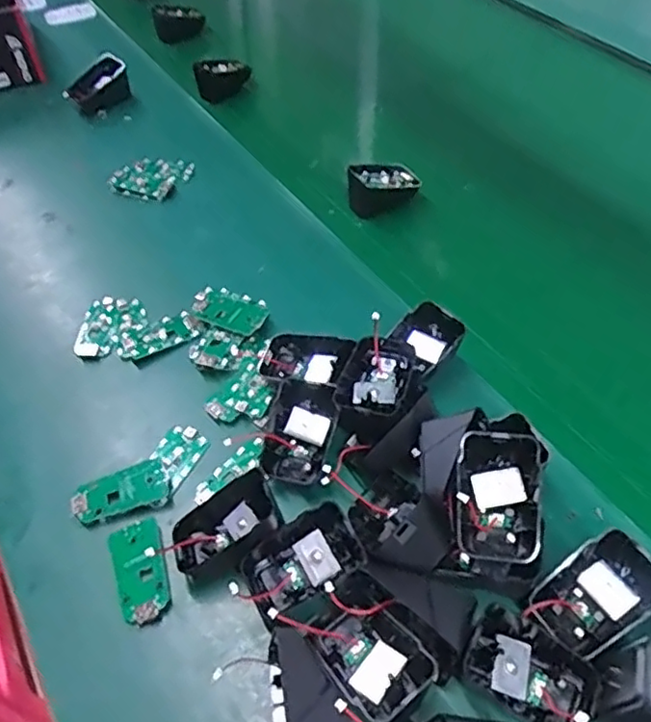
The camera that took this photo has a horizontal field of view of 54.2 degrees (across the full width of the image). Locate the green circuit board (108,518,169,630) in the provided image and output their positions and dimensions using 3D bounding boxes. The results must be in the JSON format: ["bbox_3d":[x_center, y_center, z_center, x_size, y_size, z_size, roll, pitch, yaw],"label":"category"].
[{"bbox_3d":[-0.114,0.129,0.393,0.030,0.009,0.061,-20,51,-11],"label":"green circuit board"}]

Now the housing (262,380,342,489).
[{"bbox_3d":[-0.018,0.048,0.431,0.045,0.029,0.062,16,54,19],"label":"housing"}]

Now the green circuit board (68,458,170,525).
[{"bbox_3d":[-0.137,0.088,0.426,0.061,0.008,0.032,-18,51,-9],"label":"green circuit board"}]

